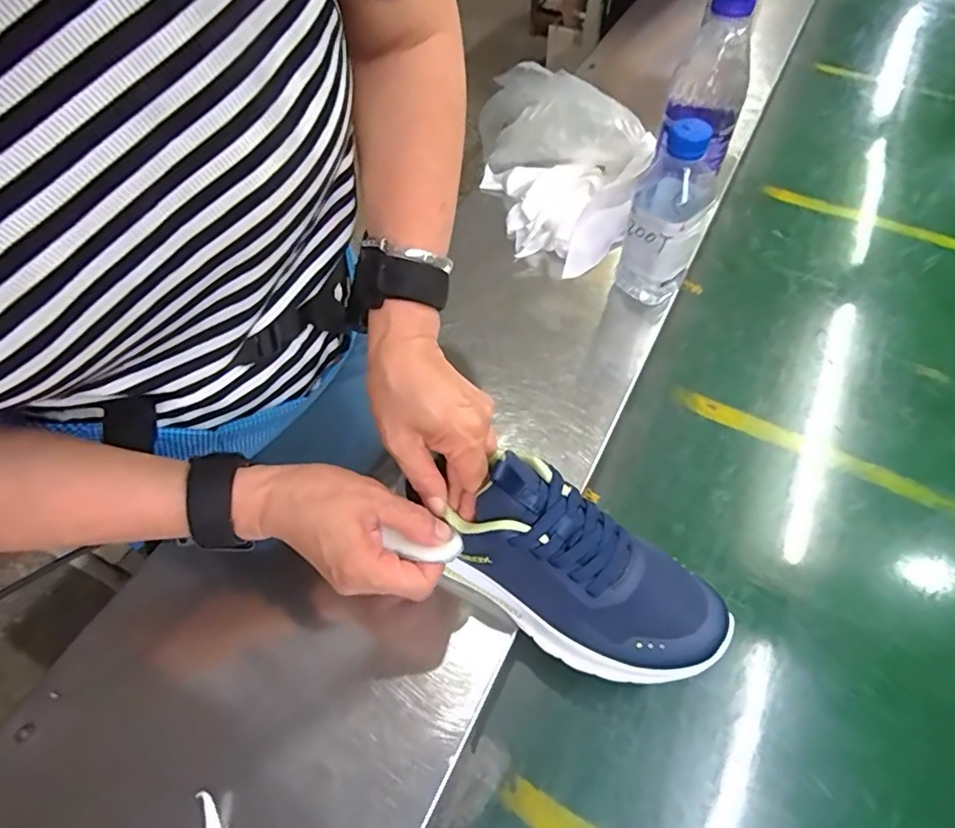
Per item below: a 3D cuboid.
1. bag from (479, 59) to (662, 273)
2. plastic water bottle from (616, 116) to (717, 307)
[{"bbox_3d":[0.092,-0.272,0.604,0.182,0.096,0.244,-1,57,4],"label":"bag"},{"bbox_3d":[0.171,-0.180,0.501,0.064,0.164,0.071,18,58,13],"label":"plastic water bottle"}]

